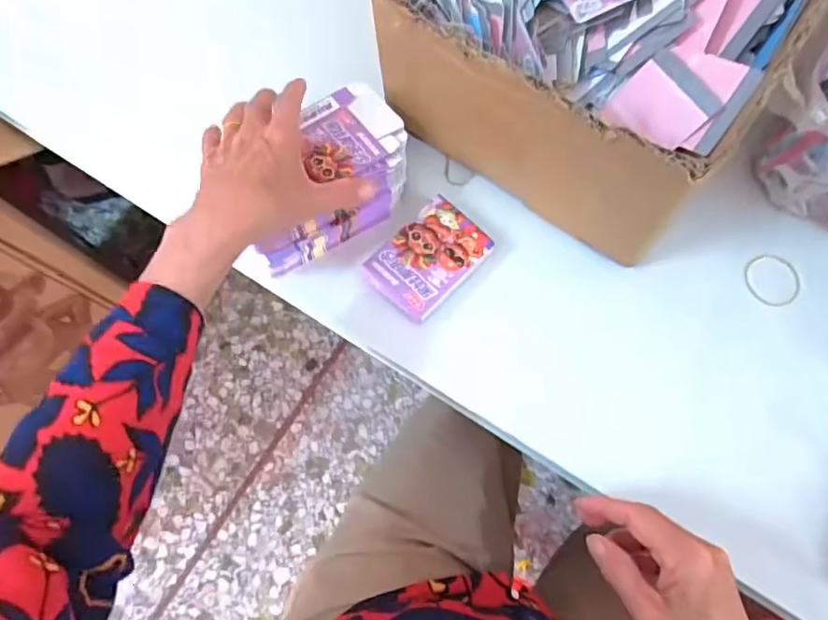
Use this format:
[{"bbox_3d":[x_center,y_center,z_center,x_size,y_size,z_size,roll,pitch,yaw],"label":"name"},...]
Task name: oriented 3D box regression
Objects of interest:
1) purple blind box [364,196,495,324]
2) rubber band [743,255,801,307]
[{"bbox_3d":[0.012,-0.040,0.482,0.068,0.021,0.095,43,79,12],"label":"purple blind box"},{"bbox_3d":[0.291,-0.025,0.474,0.038,0.006,0.044,-23,74,-6],"label":"rubber band"}]

